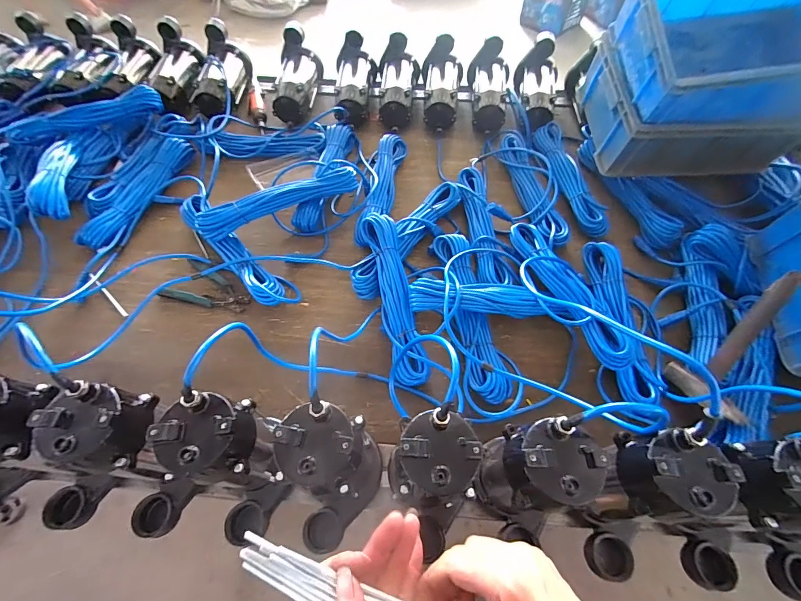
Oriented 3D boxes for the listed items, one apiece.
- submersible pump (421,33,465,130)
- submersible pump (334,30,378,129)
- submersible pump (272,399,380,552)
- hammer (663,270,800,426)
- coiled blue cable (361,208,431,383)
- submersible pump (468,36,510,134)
[{"bbox_3d":[0.119,-0.595,0.993,0.118,0.120,0.235,2,60,1],"label":"submersible pump"},{"bbox_3d":[-0.125,-0.599,1.015,0.115,0.160,0.249,-2,60,-1],"label":"submersible pump"},{"bbox_3d":[-0.092,0.234,0.458,0.105,0.251,0.150,1,60,1],"label":"submersible pump"},{"bbox_3d":[0.540,0.064,0.564,0.103,0.073,0.233,30,109,16],"label":"hammer"},{"bbox_3d":[-0.013,-0.009,0.678,0.073,0.079,0.335,-11,61,-6],"label":"coiled blue cable"},{"bbox_3d":[0.257,-0.601,1.022,0.116,0.093,0.261,3,73,2],"label":"submersible pump"}]

